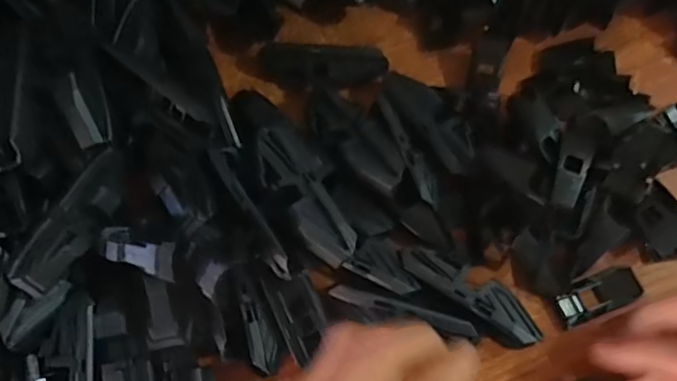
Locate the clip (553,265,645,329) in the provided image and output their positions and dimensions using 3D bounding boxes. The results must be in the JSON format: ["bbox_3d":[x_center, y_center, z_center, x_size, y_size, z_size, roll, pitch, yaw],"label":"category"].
[{"bbox_3d":[0.125,0.049,0.264,0.042,0.011,0.018,-22,69,-6],"label":"clip"}]

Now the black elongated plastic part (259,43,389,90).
[{"bbox_3d":[-0.009,-0.069,0.313,0.069,0.018,0.018,2,69,3],"label":"black elongated plastic part"}]

